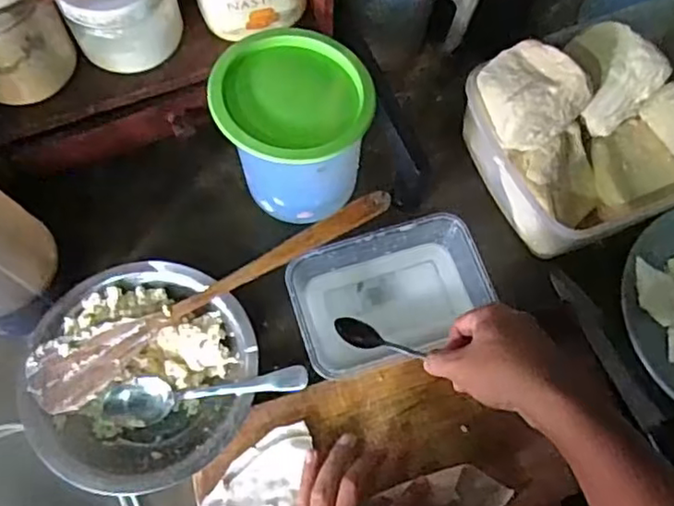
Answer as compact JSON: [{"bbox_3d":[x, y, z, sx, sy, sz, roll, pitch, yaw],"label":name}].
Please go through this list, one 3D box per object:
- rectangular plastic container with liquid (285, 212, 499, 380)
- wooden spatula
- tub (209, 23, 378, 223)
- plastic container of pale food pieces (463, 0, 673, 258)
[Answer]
[{"bbox_3d":[0.048,0.040,0.579,0.169,0.040,0.117,-16,69,-7],"label":"rectangular plastic container with liquid"},{"bbox_3d":[-0.099,0.034,0.545,0.327,0.022,0.039,-29,71,-12],"label":"wooden spatula"},{"bbox_3d":[-0.037,-0.106,0.556,0.119,0.131,0.113,0,68,-1],"label":"tub"},{"bbox_3d":[0.264,-0.134,0.602,0.263,0.131,0.194,-21,70,-9],"label":"plastic container of pale food pieces"}]

